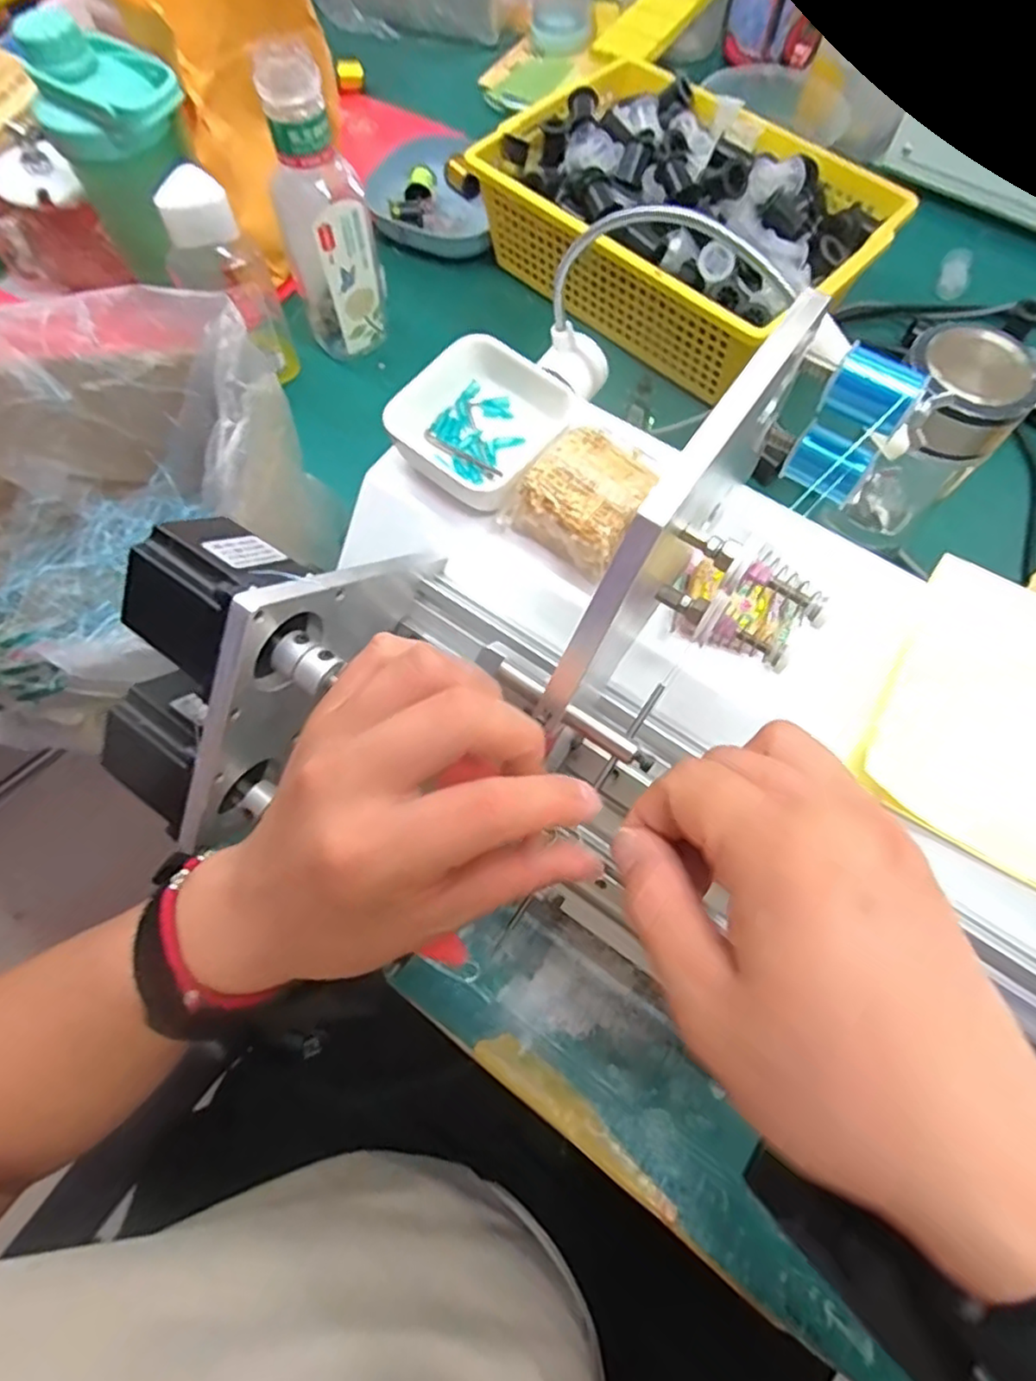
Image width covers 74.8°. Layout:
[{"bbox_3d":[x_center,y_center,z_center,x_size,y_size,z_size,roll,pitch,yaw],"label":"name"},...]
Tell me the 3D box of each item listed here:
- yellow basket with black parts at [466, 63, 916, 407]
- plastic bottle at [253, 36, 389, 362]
[{"bbox_3d":[0.138,-0.393,0.560,0.315,0.084,0.217,42,73,15],"label":"yellow basket with black parts"},{"bbox_3d":[-0.141,-0.342,0.499,0.056,0.183,0.061,-42,74,-16],"label":"plastic bottle"}]

